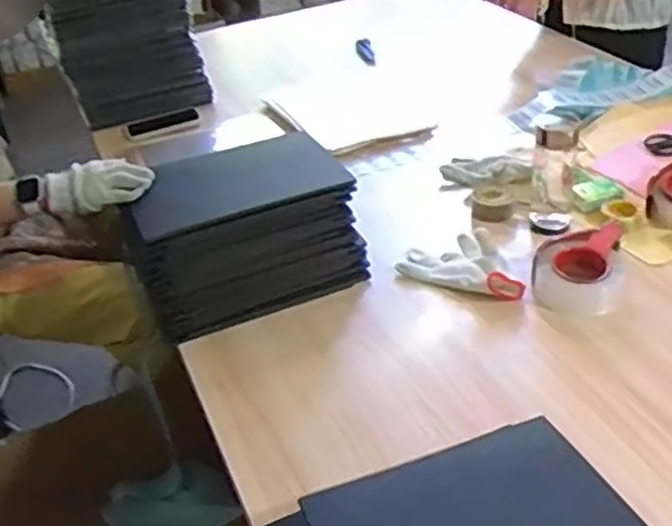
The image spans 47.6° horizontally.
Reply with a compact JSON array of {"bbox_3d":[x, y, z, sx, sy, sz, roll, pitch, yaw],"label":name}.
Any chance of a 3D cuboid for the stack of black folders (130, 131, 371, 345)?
[{"bbox_3d":[-0.146,-0.056,1.185,0.329,0.179,0.237,-17,37,-15],"label":"stack of black folders"}]

